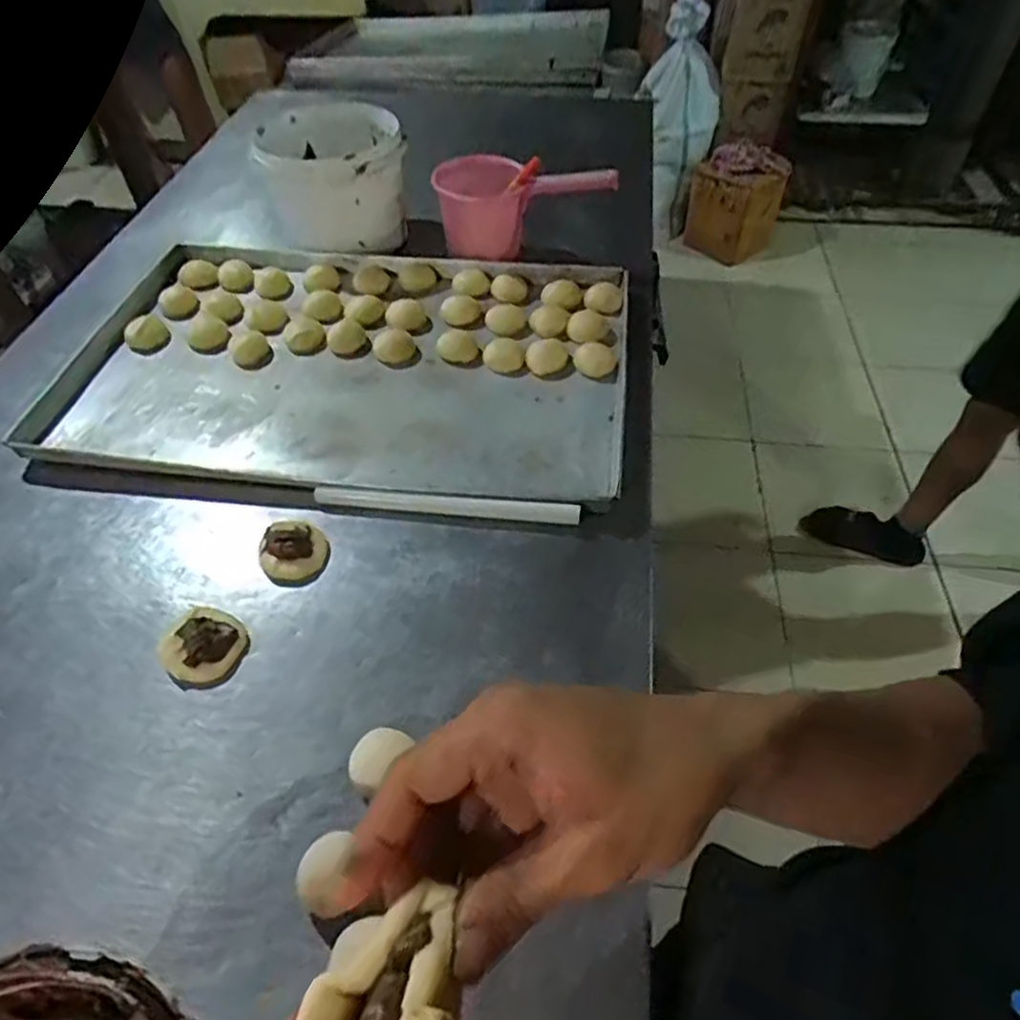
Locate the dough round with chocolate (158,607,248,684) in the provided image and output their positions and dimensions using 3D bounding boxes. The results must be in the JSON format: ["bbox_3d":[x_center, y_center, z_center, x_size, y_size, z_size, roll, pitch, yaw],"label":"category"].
[{"bbox_3d":[-0.292,0.125,0.642,0.079,0.033,0.071,30,57,23],"label":"dough round with chocolate"}]

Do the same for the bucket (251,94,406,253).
[{"bbox_3d":[-0.267,-0.511,1.051,0.206,0.146,0.197,-1,51,1],"label":"bucket"}]

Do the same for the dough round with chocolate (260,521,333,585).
[{"bbox_3d":[-0.226,0.037,0.701,0.066,0.028,0.079,-26,55,-19],"label":"dough round with chocolate"}]

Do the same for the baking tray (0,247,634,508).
[{"bbox_3d":[-0.209,-0.207,0.896,0.721,0.034,0.455,6,51,6],"label":"baking tray"}]

